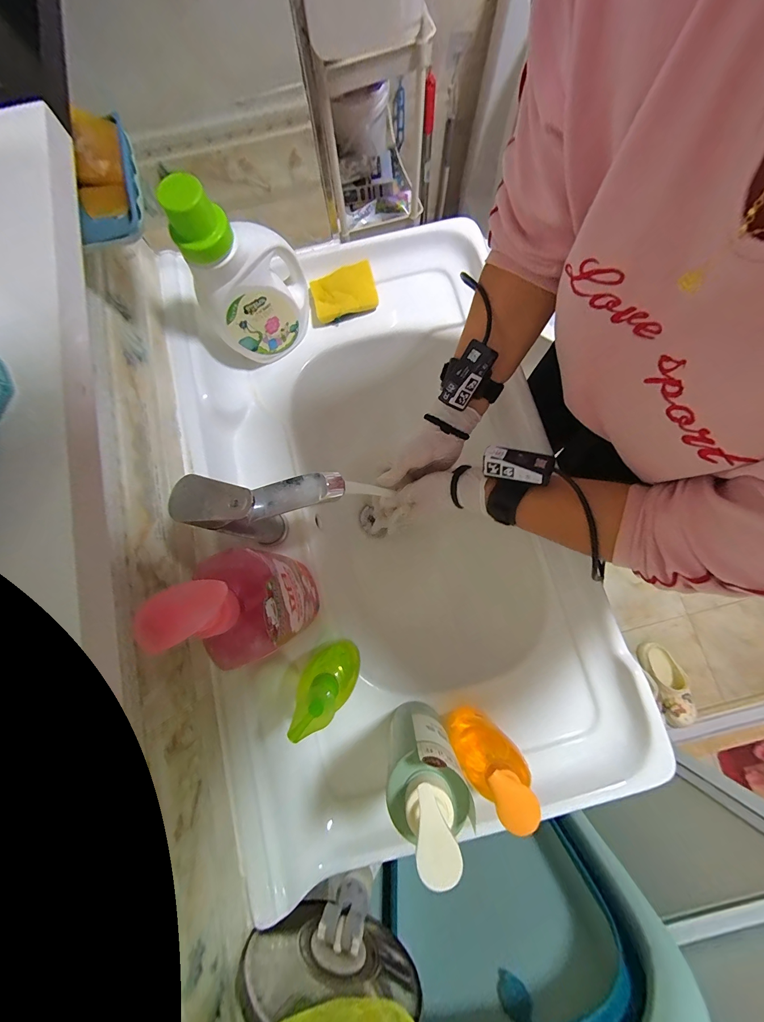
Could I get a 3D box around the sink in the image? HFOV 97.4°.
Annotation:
[{"bbox_3d":[0.012,-0.017,0.481,0.471,0.172,0.788,-15,80,-2],"label":"sink"}]

